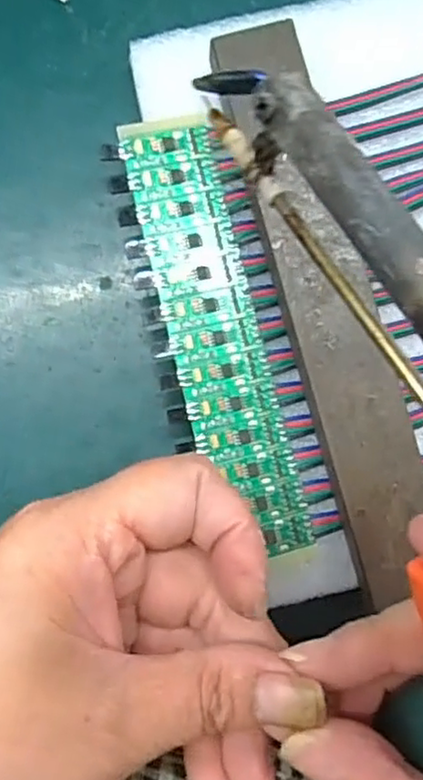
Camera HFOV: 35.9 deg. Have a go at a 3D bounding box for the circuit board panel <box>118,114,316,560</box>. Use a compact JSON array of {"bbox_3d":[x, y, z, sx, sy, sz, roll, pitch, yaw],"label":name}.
[{"bbox_3d":[0.002,-0.019,0.233,0.032,0.004,0.160,-13,87,-10],"label":"circuit board panel"}]

